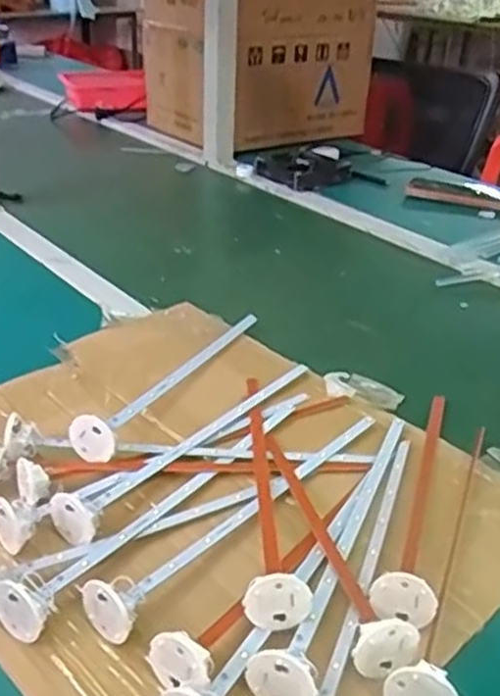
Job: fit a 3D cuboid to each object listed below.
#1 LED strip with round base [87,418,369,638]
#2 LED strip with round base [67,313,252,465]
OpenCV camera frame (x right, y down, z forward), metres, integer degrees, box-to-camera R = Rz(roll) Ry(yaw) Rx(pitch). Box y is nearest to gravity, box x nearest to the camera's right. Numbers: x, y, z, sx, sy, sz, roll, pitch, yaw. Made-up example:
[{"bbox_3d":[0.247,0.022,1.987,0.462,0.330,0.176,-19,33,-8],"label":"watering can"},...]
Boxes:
[{"bbox_3d":[-0.001,0.104,0.538,0.037,0.027,0.289,23,33,30],"label":"LED strip with round base"},{"bbox_3d":[-0.059,0.015,0.676,0.031,0.031,0.284,17,30,21],"label":"LED strip with round base"}]

